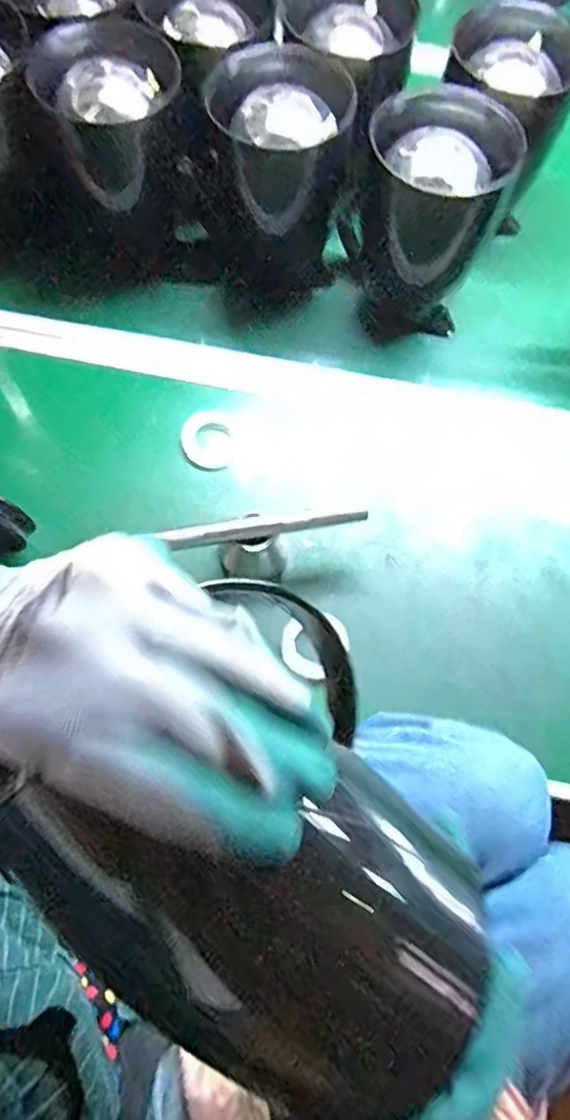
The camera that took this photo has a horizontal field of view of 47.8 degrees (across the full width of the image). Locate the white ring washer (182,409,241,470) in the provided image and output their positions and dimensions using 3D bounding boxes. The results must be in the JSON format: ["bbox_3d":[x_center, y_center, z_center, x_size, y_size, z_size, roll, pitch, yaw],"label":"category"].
[{"bbox_3d":[-0.072,-0.121,0.642,0.055,0.010,0.064,16,69,4],"label":"white ring washer"}]

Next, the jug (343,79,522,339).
[{"bbox_3d":[0.129,-0.323,0.634,0.125,0.201,0.119,-10,69,-7],"label":"jug"}]

